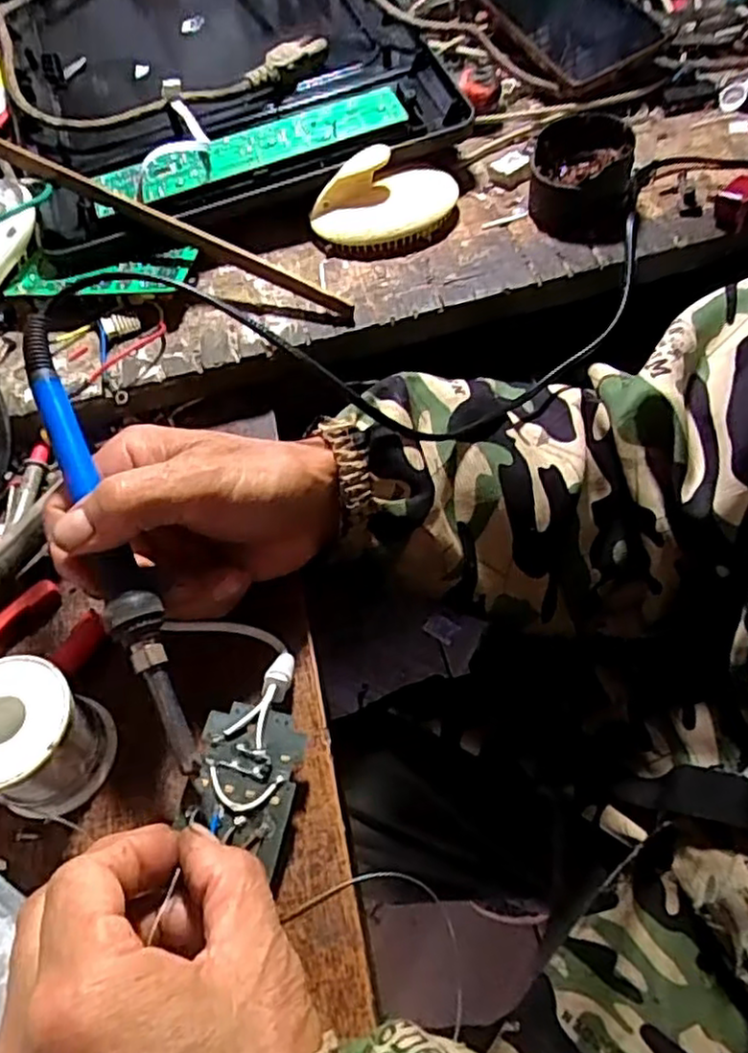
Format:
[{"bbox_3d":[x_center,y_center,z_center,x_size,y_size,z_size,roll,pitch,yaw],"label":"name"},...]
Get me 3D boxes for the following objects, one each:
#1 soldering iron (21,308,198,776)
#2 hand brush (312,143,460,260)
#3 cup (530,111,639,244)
[{"bbox_3d":[-0.110,0.002,0.280,0.017,0.018,0.198,-22,78,-9],"label":"soldering iron"},{"bbox_3d":[0.007,-0.200,0.416,0.093,0.038,0.059,-5,58,1],"label":"hand brush"},{"bbox_3d":[0.124,-0.207,0.405,0.060,0.043,0.064,-2,58,3],"label":"cup"}]

